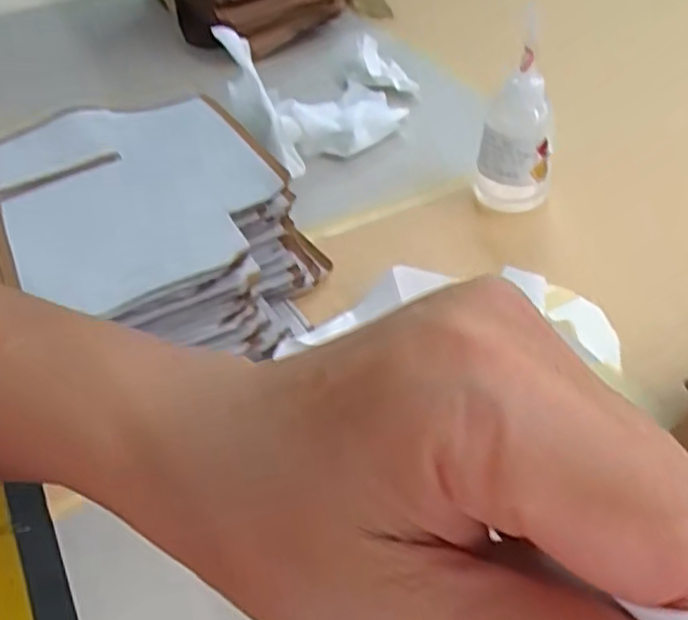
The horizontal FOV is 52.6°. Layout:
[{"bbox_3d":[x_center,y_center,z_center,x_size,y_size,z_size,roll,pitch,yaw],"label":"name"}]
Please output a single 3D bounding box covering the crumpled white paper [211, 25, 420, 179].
[{"bbox_3d":[-0.014,-0.245,0.725,0.230,0.123,0.149,-30,49,-25],"label":"crumpled white paper"}]

